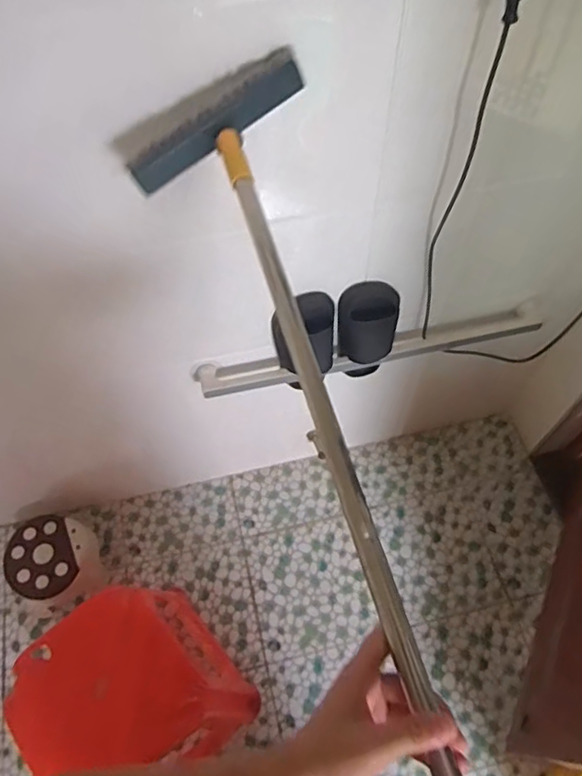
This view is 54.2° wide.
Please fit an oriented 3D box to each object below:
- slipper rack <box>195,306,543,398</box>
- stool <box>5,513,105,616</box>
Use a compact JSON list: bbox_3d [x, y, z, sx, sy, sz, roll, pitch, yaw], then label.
[{"bbox_3d":[0.163,-0.069,1.122,0.696,0.044,0.071,-10,60,-5],"label":"slipper rack"},{"bbox_3d":[-0.566,0.425,1.382,0.205,0.144,0.198,-1,60,1],"label":"stool"}]

